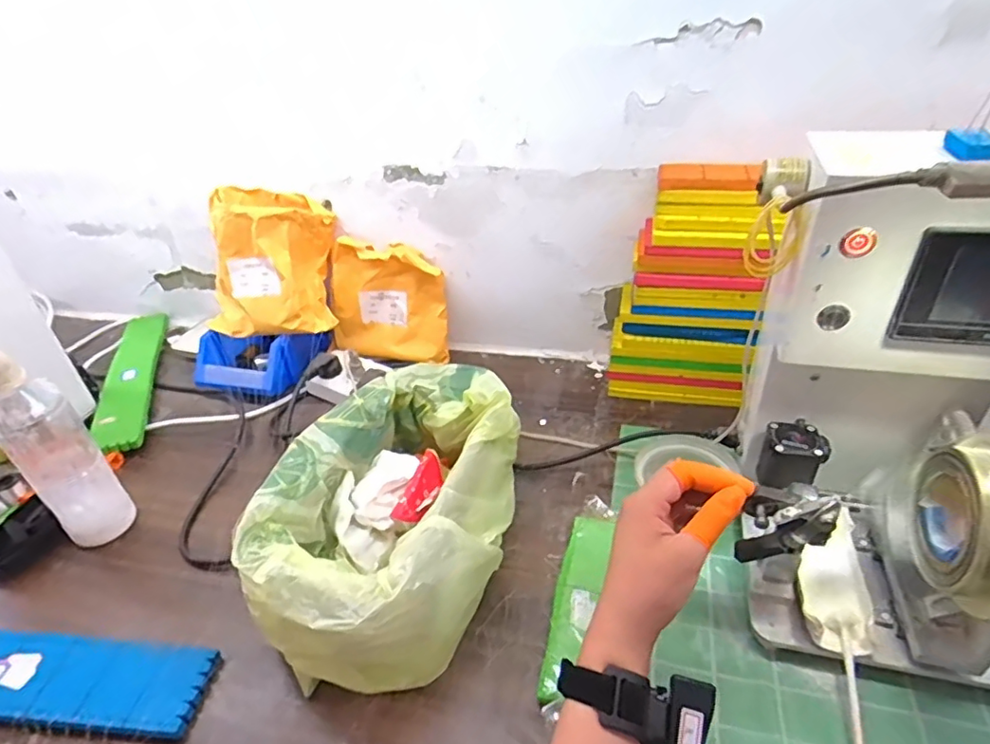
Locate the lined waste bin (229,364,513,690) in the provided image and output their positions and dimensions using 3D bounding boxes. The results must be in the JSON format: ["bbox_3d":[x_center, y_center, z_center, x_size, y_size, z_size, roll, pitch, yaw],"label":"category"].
[{"bbox_3d":[-0.086,0.121,0.538,0.190,0.119,0.297,5,37,13],"label":"lined waste bin"}]

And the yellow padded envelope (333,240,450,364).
[{"bbox_3d":[-0.149,-0.094,0.807,0.167,0.160,0.030,8,27,11],"label":"yellow padded envelope"}]

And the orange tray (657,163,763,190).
[{"bbox_3d":[0.222,-0.205,0.604,0.102,0.016,0.041,11,39,20],"label":"orange tray"}]

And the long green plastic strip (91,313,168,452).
[{"bbox_3d":[-0.516,0.004,0.821,0.063,0.023,0.345,-14,37,-13],"label":"long green plastic strip"}]

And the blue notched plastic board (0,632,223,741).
[{"bbox_3d":[-0.406,0.253,0.481,0.337,0.016,0.069,1,36,8],"label":"blue notched plastic board"}]

